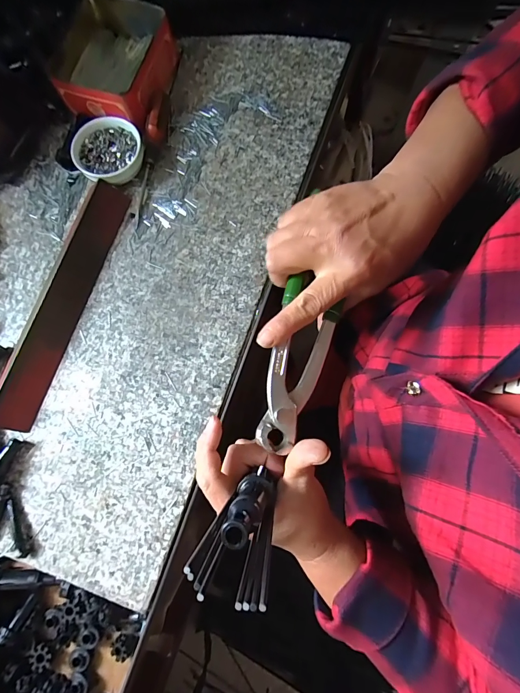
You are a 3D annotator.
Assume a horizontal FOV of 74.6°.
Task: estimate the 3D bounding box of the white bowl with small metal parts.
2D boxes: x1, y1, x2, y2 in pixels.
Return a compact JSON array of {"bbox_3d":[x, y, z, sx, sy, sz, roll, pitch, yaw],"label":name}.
[{"bbox_3d":[-0.161,-0.207,0.366,0.063,0.024,0.070,39,82,9],"label":"white bowl with small metal parts"}]

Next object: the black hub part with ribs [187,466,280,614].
[{"bbox_3d":[-0.007,0.093,0.193,0.035,0.112,0.018,26,97,4],"label":"black hub part with ribs"}]

